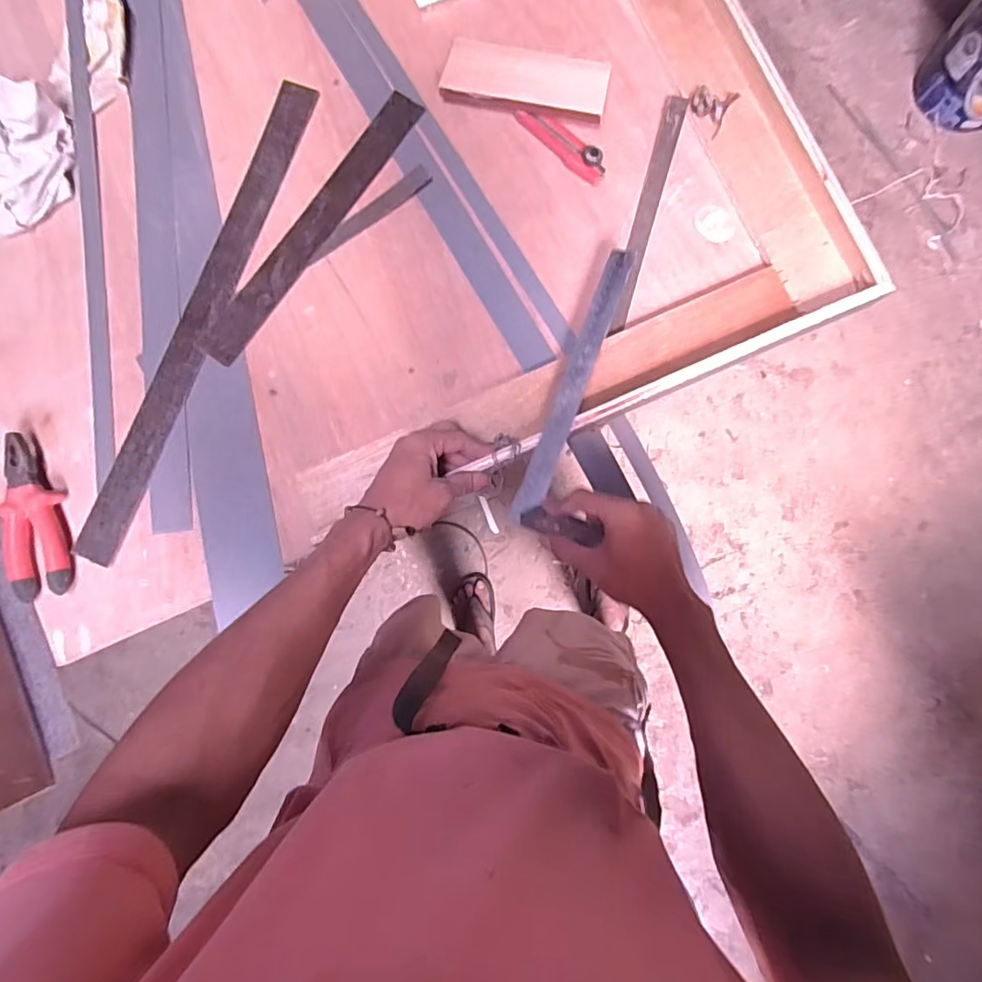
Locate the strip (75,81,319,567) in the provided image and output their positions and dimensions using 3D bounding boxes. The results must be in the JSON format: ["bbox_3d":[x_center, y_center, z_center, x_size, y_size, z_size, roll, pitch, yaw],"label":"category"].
[{"bbox_3d":[-0.323,-0.200,0.593,0.048,0.006,0.580,20,84,5],"label":"strip"}]

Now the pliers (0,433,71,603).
[{"bbox_3d":[-0.494,0.027,0.560,0.068,0.028,0.170,-21,82,0],"label":"pliers"}]

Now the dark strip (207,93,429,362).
[{"bbox_3d":[-0.202,-0.302,0.600,0.048,0.004,0.368,34,86,6],"label":"dark strip"}]

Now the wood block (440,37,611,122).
[{"bbox_3d":[0.041,-0.474,0.606,0.184,0.017,0.075,11,83,4],"label":"wood block"}]

